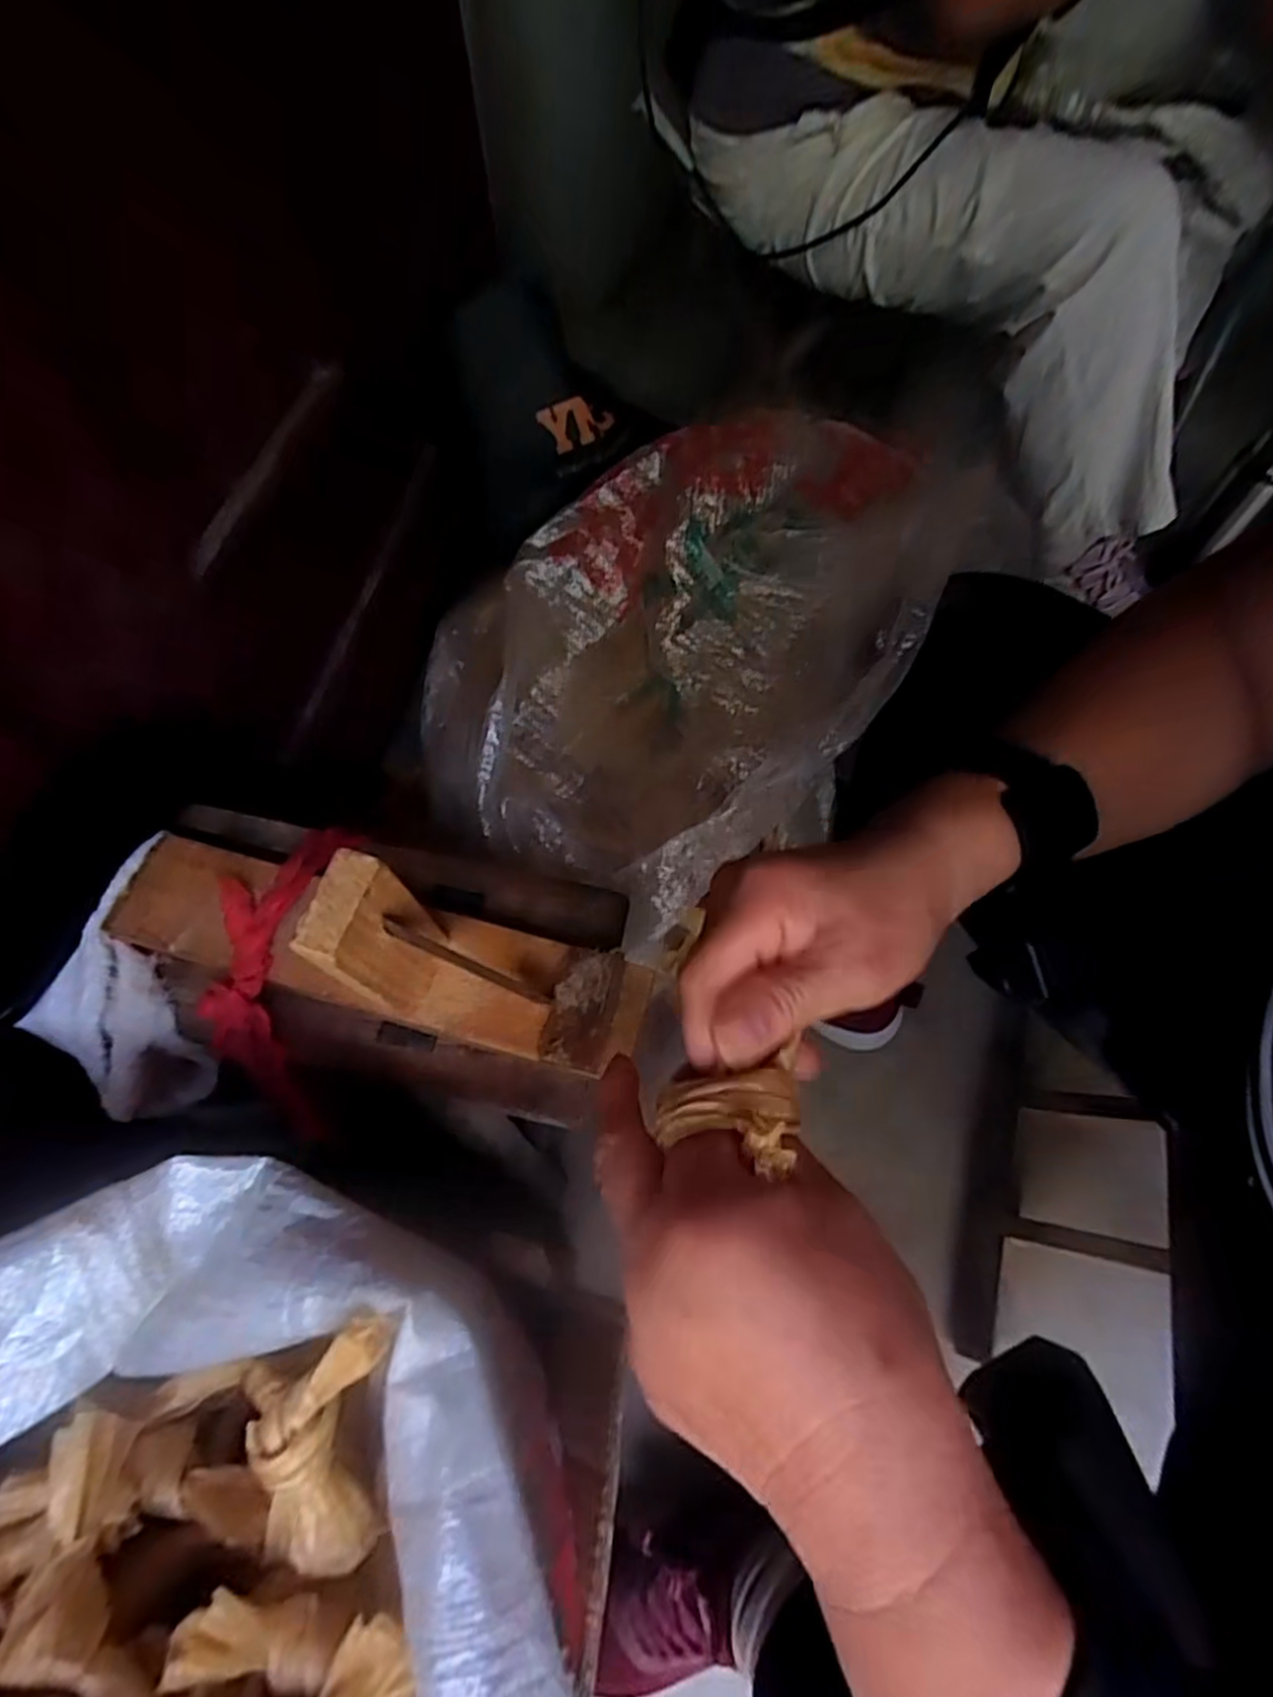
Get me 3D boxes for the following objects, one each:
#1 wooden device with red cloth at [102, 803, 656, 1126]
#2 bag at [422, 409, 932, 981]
[{"bbox_3d":[-0.134,0.031,0.342,0.282,0.129,0.128,10,65,5],"label":"wooden device with red cloth"},{"bbox_3d":[0.034,-0.129,0.465,0.247,0.165,0.315,34,69,15],"label":"bag"}]

